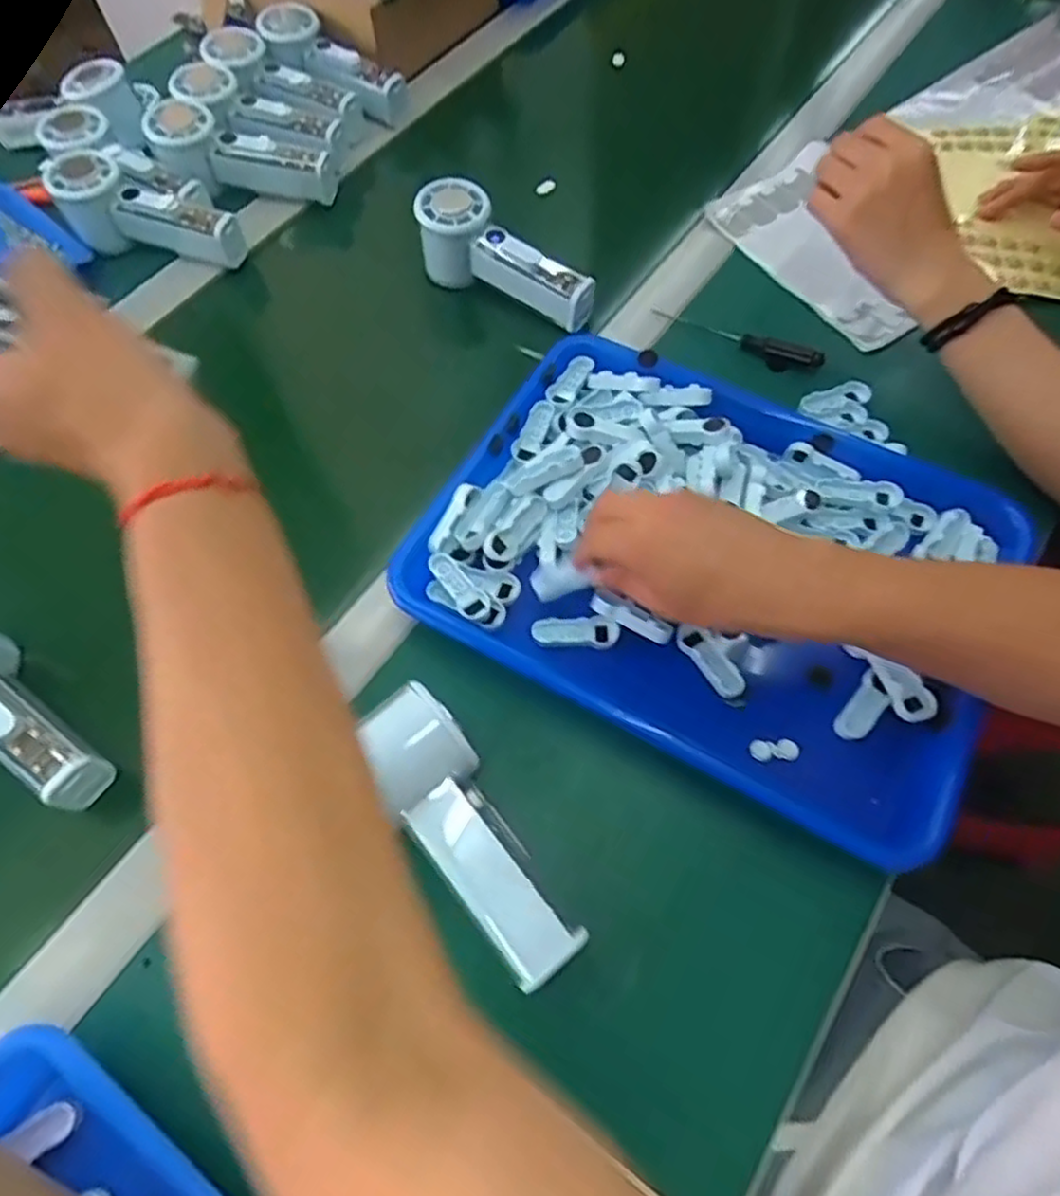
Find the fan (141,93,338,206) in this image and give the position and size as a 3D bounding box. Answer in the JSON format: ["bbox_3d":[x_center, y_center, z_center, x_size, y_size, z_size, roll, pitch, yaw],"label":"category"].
[{"bbox_3d":[-0.244,-0.371,0.595,0.150,0.045,0.052,15,63,-6],"label":"fan"}]

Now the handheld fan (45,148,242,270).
[{"bbox_3d":[-0.307,-0.311,0.573,0.151,0.053,0.052,18,64,-4],"label":"handheld fan"}]

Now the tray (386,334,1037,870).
[{"bbox_3d":[0.111,-0.022,0.435,0.336,0.047,0.248,26,66,15],"label":"tray"}]

